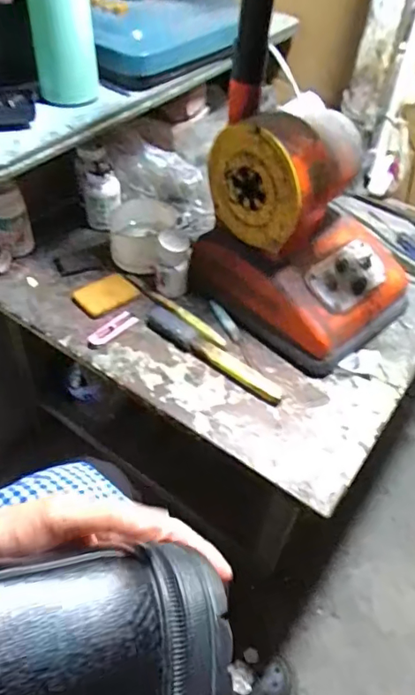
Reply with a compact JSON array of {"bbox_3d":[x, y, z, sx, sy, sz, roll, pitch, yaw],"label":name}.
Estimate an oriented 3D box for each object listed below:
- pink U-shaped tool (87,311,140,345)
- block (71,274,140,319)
[{"bbox_3d":[-0.115,-0.024,0.630,0.024,0.008,0.067,34,55,23],"label":"pink U-shaped tool"},{"bbox_3d":[-0.131,-0.068,0.662,0.075,0.005,0.056,-34,59,-28],"label":"block"}]

